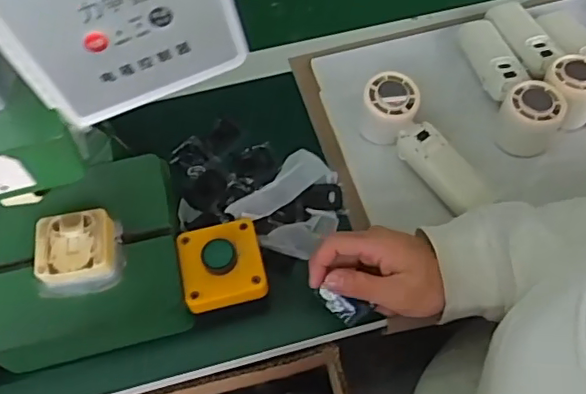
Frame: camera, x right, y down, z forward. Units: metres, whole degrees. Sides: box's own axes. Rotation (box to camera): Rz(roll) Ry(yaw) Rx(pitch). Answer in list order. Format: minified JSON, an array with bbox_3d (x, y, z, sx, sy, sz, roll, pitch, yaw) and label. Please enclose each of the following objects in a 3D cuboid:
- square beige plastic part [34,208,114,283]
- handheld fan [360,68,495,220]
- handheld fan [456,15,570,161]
[{"bbox_3d":[-0.176,0.043,0.463,0.060,0.031,0.055,-10,62,-4],"label":"square beige plastic part"},{"bbox_3d":[0.125,-0.049,0.543,0.053,0.059,0.152,-33,65,-15],"label":"handheld fan"},{"bbox_3d":[0.218,-0.125,0.583,0.054,0.052,0.165,-15,62,-7],"label":"handheld fan"}]

